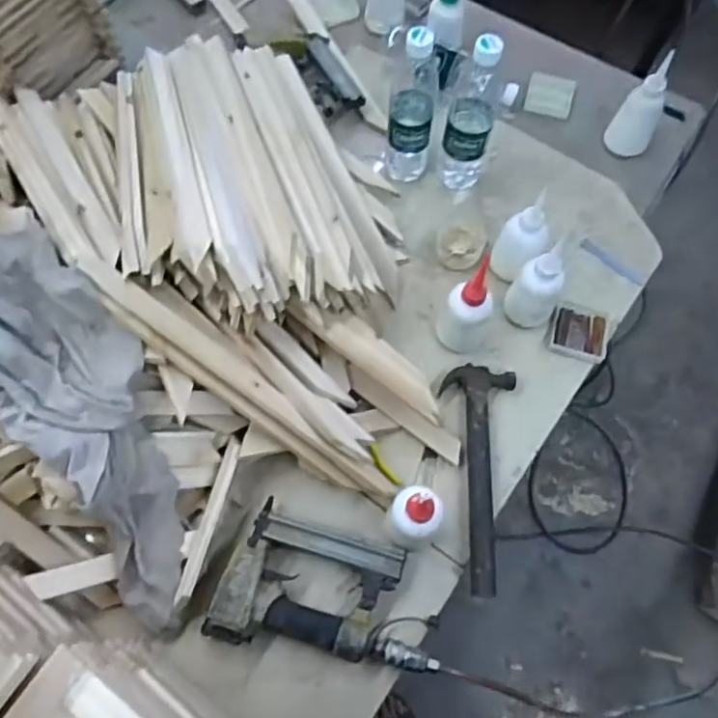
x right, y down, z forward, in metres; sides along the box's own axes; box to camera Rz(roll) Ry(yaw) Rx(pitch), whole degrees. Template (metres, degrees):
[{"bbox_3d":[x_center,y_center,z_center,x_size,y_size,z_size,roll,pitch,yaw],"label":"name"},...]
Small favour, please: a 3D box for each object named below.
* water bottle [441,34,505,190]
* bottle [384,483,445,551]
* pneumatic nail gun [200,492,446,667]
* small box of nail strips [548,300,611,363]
[{"bbox_3d":[0.152,-0.327,0.808,0.066,0.199,0.073,13,68,3],"label":"water bottle"},{"bbox_3d":[0.059,0.172,0.658,0.053,0.123,0.053,1,68,-2],"label":"bottle"},{"bbox_3d":[-0.030,0.260,0.662,0.245,0.038,0.150,21,68,6],"label":"pneumatic nail gun"},{"bbox_3d":[0.295,-0.036,0.811,0.072,0.013,0.072,17,68,5],"label":"small box of nail strips"}]

